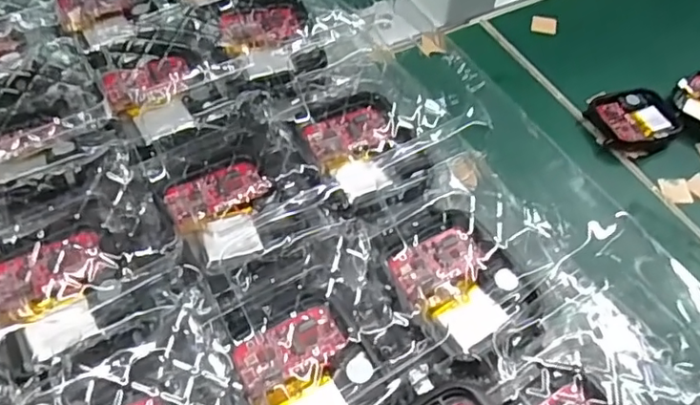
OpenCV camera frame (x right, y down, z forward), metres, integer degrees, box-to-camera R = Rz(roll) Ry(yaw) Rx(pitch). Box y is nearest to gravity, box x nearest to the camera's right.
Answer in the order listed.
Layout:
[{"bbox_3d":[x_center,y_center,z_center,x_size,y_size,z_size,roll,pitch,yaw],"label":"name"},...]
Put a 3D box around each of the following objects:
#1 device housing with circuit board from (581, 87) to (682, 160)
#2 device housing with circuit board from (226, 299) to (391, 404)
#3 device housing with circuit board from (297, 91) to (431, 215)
[{"bbox_3d":[0.157,-0.045,0.316,0.044,0.012,0.041,-18,58,-14],"label":"device housing with circuit board"},{"bbox_3d":[-0.011,0.047,0.155,0.034,0.007,0.036,-29,61,-20],"label":"device housing with circuit board"},{"bbox_3d":[0.005,-0.018,0.186,0.031,0.009,0.044,-24,59,-17],"label":"device housing with circuit board"}]

